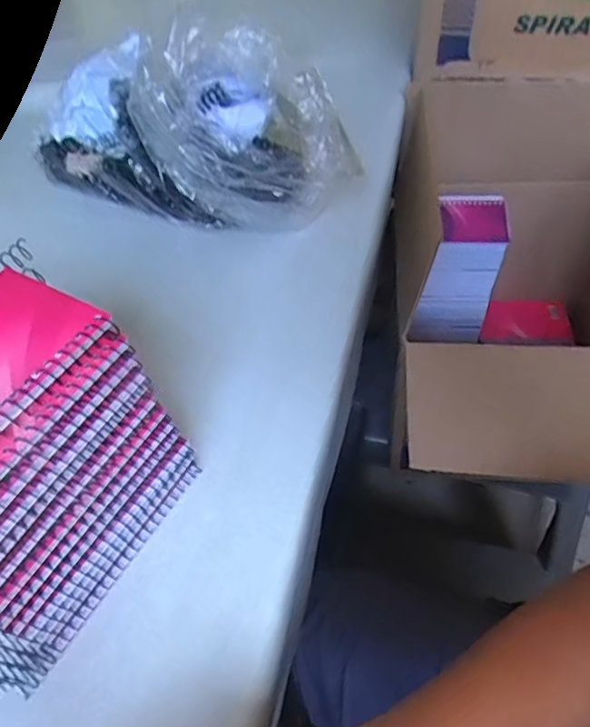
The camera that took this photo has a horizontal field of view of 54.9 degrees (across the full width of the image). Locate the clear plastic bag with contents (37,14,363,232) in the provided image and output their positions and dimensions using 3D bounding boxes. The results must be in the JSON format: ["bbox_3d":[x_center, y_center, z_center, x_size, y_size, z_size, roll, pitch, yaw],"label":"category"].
[{"bbox_3d":[-0.099,-0.216,0.515,0.281,0.124,0.135,22,56,20],"label":"clear plastic bag with contents"}]

